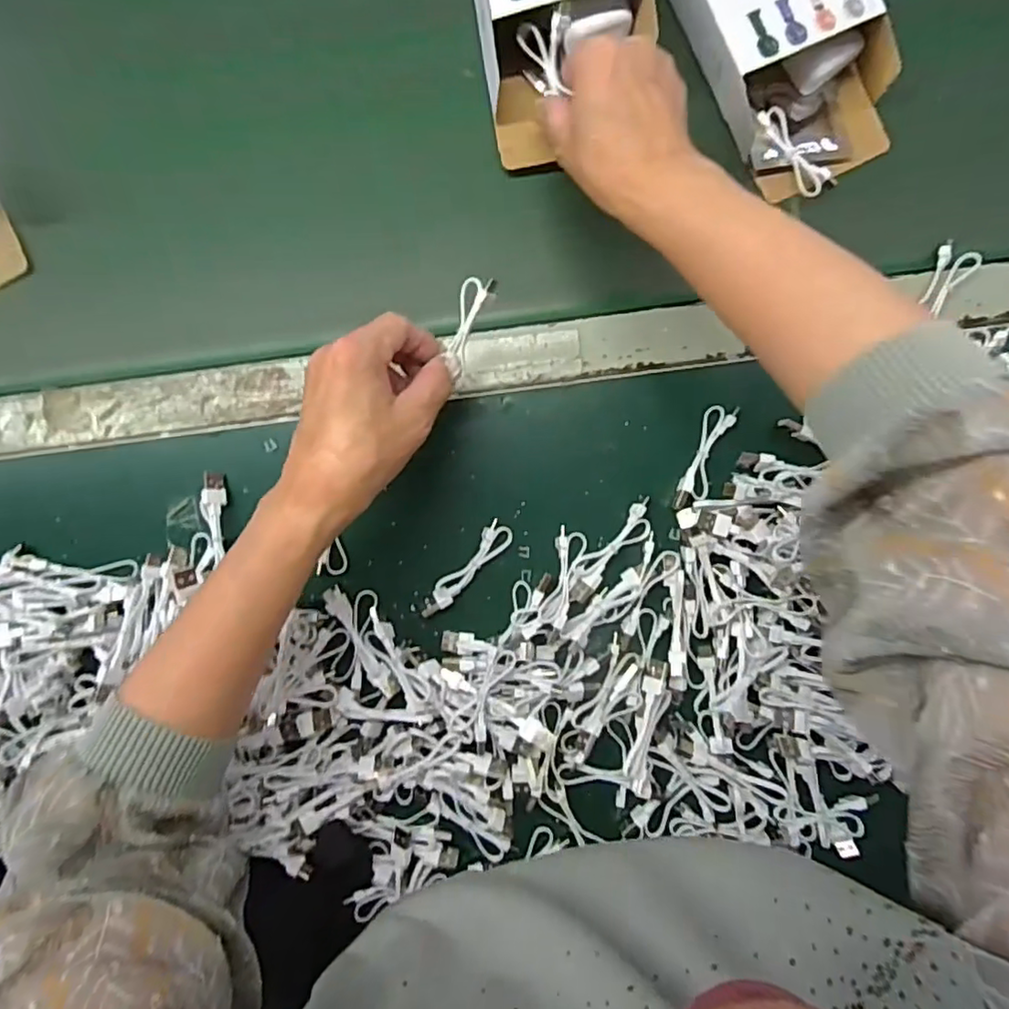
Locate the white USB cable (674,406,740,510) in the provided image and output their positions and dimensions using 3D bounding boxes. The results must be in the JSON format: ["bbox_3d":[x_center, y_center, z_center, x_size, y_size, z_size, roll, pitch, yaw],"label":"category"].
[{"bbox_3d":[0.135,-0.031,0.412,0.020,0.011,0.075,21,89,1],"label":"white USB cable"}]

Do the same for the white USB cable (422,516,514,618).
[{"bbox_3d":[-0.026,0.044,0.409,0.019,0.011,0.079,44,89,1],"label":"white USB cable"}]

